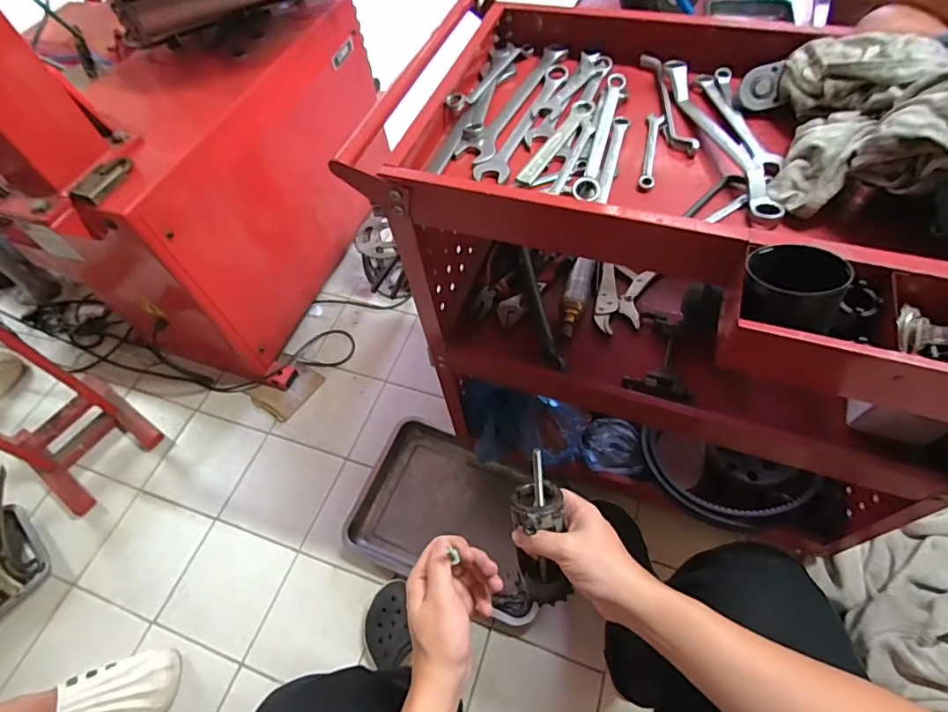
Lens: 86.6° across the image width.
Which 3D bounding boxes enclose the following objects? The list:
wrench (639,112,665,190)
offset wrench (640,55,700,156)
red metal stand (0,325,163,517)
[{"bbox_3d":[0.191,-0.221,0.539,0.016,0.010,0.121,10,59,11],"label":"wrench"},{"bbox_3d":[0.220,-0.291,0.571,0.026,0.021,0.182,-4,57,2],"label":"offset wrench"},{"bbox_3d":[-0.898,0.100,1.013,0.287,0.361,0.222,30,64,21],"label":"red metal stand"}]

